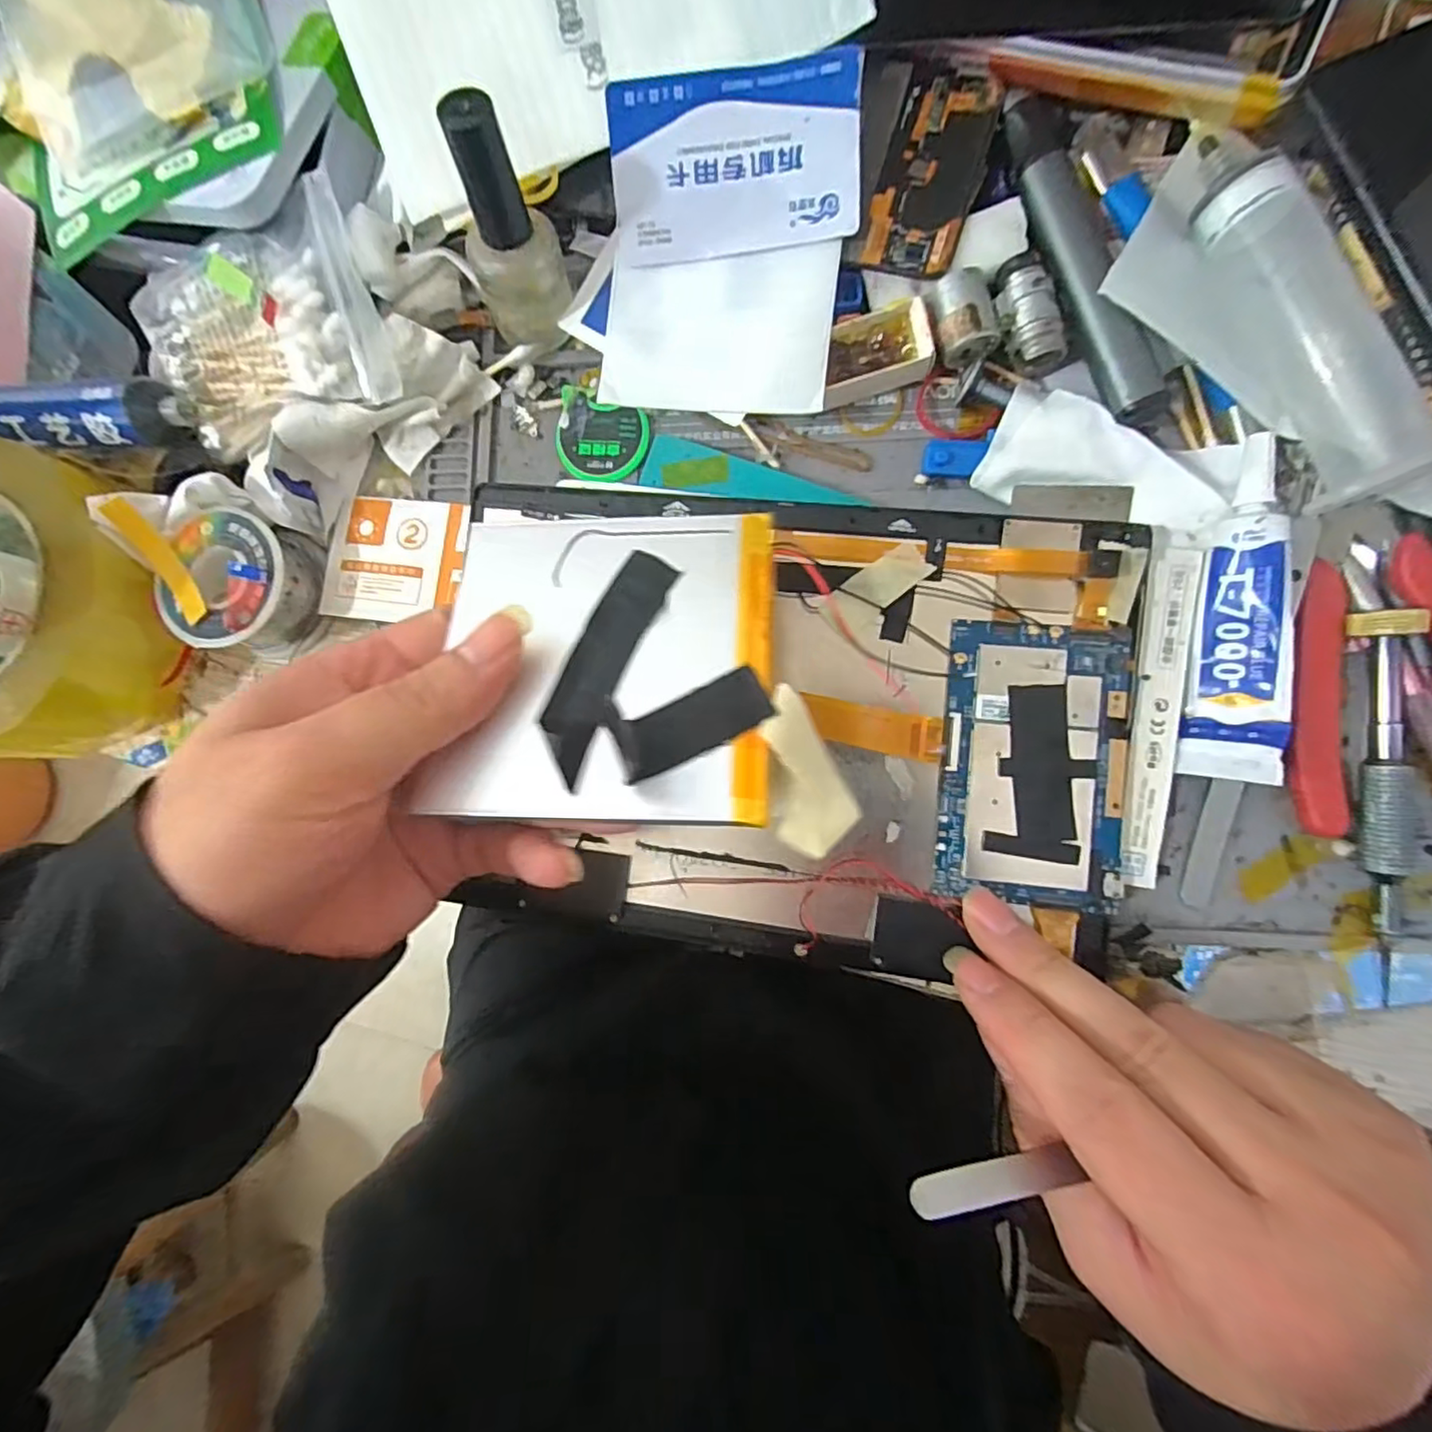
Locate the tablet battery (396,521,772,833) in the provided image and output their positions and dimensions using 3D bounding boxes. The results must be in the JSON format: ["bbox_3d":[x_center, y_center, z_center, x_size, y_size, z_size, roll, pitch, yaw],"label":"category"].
[{"bbox_3d":[-0.031,-0.017,0.179,0.092,0.005,0.093,1,68,6],"label":"tablet battery"}]

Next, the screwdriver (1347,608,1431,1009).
[{"bbox_3d":[0.214,0.027,0.196,0.017,0.014,0.120,-5,85,6],"label":"screwdriver"}]

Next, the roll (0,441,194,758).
[{"bbox_3d":[-0.271,-0.046,0.253,0.126,0.044,0.118,-1,86,7],"label":"roll"}]

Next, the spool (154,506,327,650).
[{"bbox_3d":[-0.188,-0.053,0.248,0.048,0.027,0.052,-1,86,7],"label":"spool"}]

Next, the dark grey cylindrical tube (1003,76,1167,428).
[{"bbox_3d":[0.123,-0.157,0.208,0.017,0.012,0.120,-17,84,5],"label":"dark grey cylindrical tube"}]

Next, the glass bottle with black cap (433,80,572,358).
[{"bbox_3d":[-0.071,-0.166,0.218,0.028,0.075,0.022,1,67,4],"label":"glass bottle with black cap"}]

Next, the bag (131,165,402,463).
[{"bbox_3d":[-0.172,-0.142,0.242,0.093,0.031,0.071,-17,90,5],"label":"bag"}]

